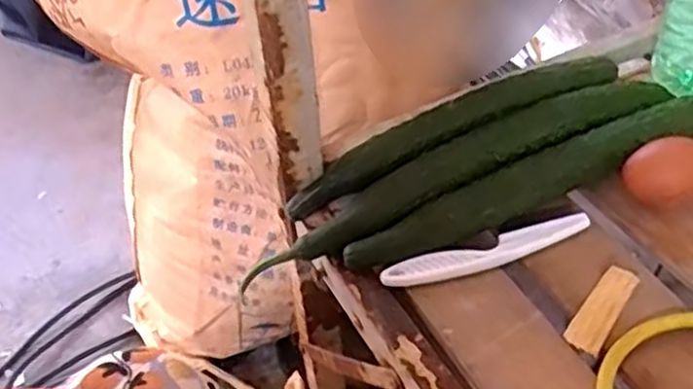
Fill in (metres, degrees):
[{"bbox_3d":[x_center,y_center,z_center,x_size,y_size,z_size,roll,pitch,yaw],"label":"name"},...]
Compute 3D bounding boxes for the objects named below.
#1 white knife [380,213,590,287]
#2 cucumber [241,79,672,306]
[{"bbox_3d":[0.088,0.036,0.453,0.134,0.011,0.019,-16,47,-10],"label":"white knife"},{"bbox_3d":[0.078,-0.014,0.487,0.312,0.032,0.030,-23,49,-16],"label":"cucumber"}]

